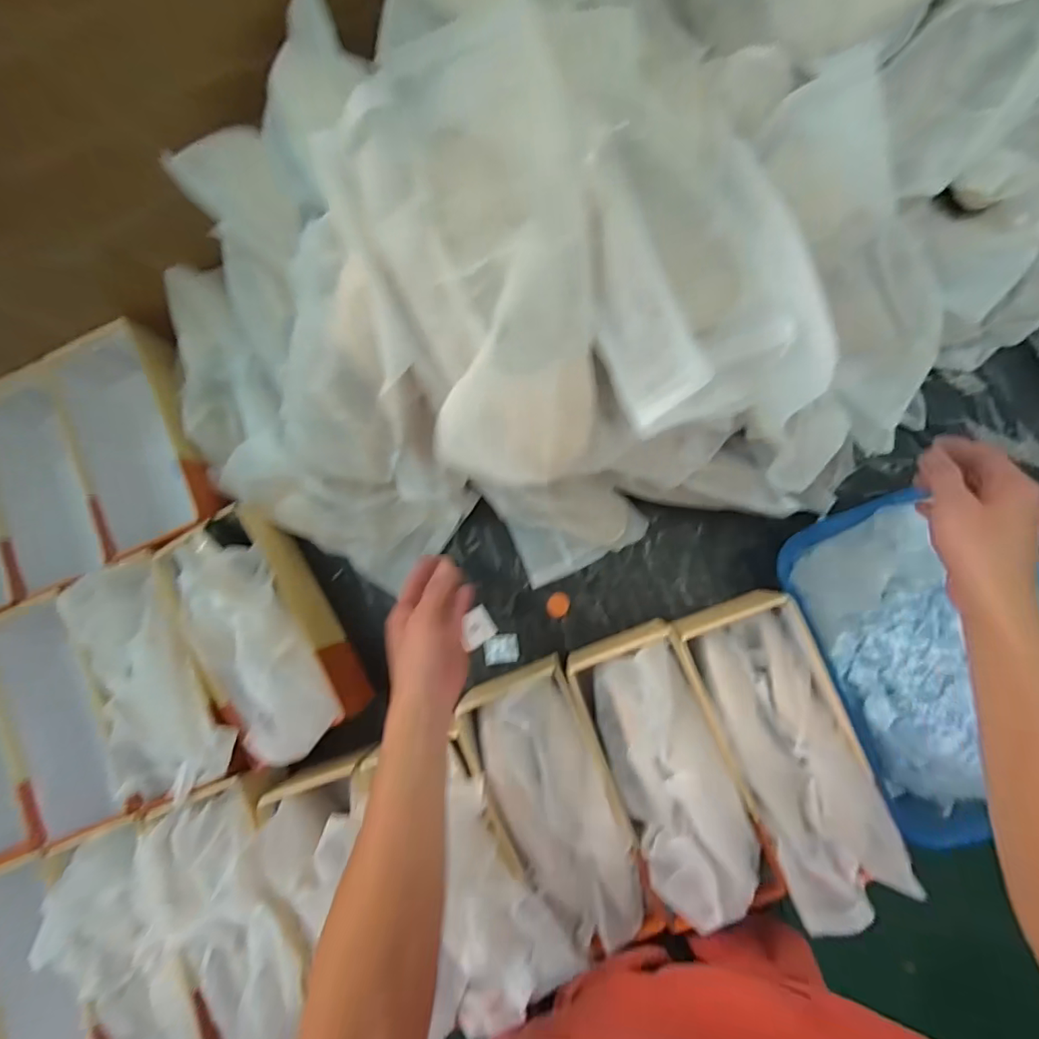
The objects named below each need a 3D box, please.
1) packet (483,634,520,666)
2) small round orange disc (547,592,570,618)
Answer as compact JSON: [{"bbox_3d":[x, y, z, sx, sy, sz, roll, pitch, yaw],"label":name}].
[{"bbox_3d":[-0.022,0.162,0.641,0.043,0.008,0.036,-7,85,5],"label":"packet"},{"bbox_3d":[0.048,0.107,0.644,0.029,0.004,0.032,-1,86,6],"label":"small round orange disc"}]

